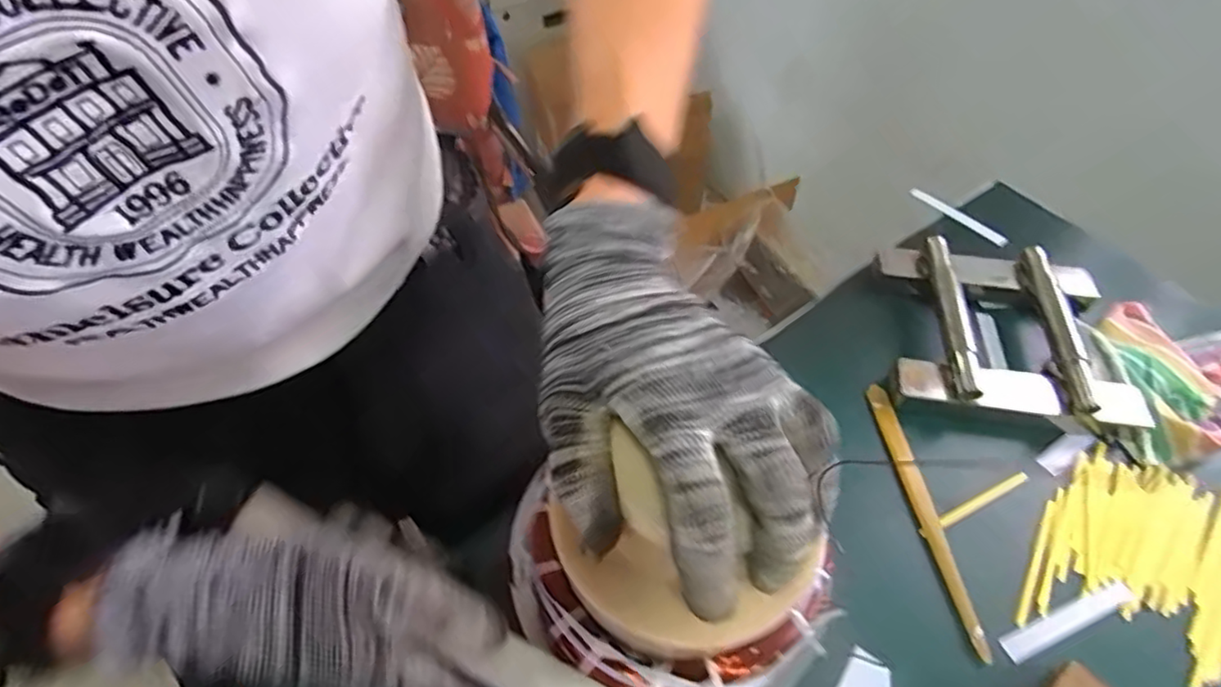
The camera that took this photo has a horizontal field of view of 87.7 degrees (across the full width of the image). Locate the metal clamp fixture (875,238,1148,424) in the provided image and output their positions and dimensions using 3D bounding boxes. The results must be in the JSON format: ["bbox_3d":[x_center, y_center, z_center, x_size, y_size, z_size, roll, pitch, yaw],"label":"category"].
[{"bbox_3d":[0.344,-0.014,0.575,0.201,0.061,0.178,6,52,2],"label":"metal clamp fixture"}]

